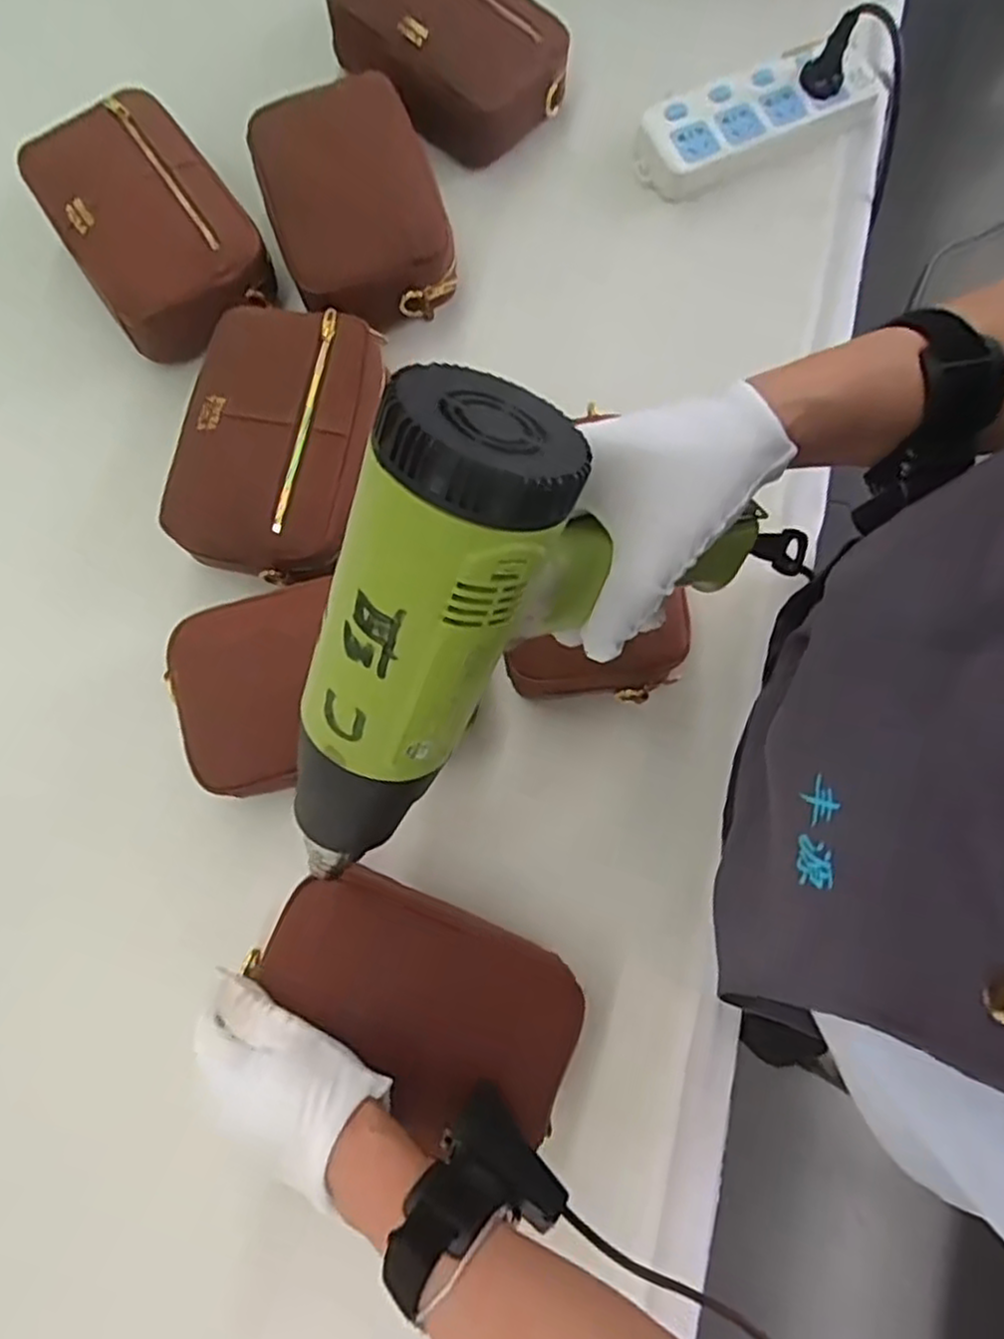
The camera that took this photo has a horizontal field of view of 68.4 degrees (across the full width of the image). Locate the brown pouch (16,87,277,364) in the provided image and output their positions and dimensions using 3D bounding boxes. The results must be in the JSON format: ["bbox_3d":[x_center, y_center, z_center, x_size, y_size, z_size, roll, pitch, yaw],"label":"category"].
[{"bbox_3d":[-0.265,-0.337,0.561,0.125,0.060,0.185,-35,79,-7],"label":"brown pouch"}]

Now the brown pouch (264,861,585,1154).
[{"bbox_3d":[-0.048,0.197,0.444,0.182,0.054,0.103,25,79,6],"label":"brown pouch"}]

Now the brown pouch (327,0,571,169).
[{"bbox_3d":[-0.043,-0.515,0.609,0.177,0.065,0.127,44,81,9],"label":"brown pouch"}]

